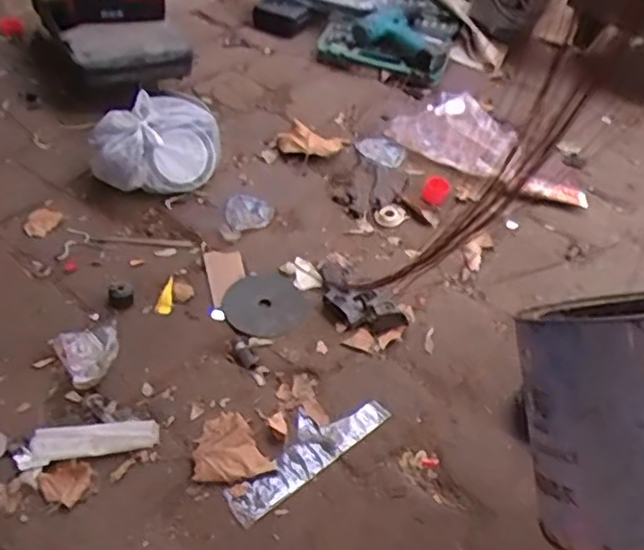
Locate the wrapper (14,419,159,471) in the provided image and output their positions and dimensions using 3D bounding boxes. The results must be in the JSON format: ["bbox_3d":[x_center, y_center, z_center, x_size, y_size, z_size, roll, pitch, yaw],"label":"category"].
[{"bbox_3d":[-0.227,0.163,0.653,0.128,0.015,0.035,-7,46,-14],"label":"wrapper"}]

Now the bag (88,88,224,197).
[{"bbox_3d":[-0.230,-0.172,0.930,0.173,0.108,0.125,-3,45,-10],"label":"bag"}]

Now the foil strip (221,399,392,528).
[{"bbox_3d":[-0.018,0.175,0.685,0.192,0.007,0.060,-30,56,-32],"label":"foil strip"}]

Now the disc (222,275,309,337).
[{"bbox_3d":[-0.071,0.036,0.818,0.099,0.005,0.098,4,44,-4],"label":"disc"}]

